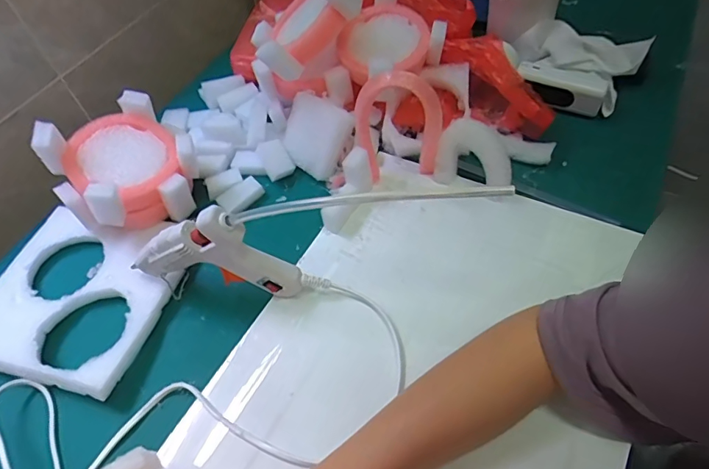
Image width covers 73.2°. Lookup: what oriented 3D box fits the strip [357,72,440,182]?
[{"bbox_3d":[0.041,-0.098,0.448,0.076,0.127,0.026,-4,53,2],"label":"strip"}]

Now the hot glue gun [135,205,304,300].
[{"bbox_3d":[-0.118,0.017,0.401,0.137,0.100,0.022,4,54,8],"label":"hot glue gun"}]

